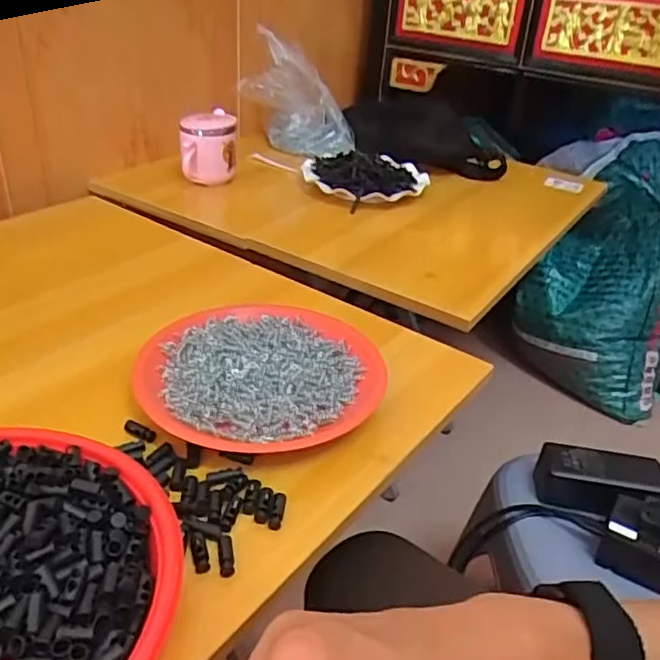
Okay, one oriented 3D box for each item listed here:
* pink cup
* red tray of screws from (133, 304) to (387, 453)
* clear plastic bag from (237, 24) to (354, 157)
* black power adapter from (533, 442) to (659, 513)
[{"bbox_3d":[-0.176,-0.266,0.912,0.078,0.091,0.076,-1,33,-9],"label":"pink cup"},{"bbox_3d":[-0.059,0.038,0.504,0.189,0.029,0.164,-25,44,-38],"label":"red tray of screws"},{"bbox_3d":[-0.059,-0.403,1.065,0.190,0.168,0.135,2,33,-5],"label":"clear plastic bag"},{"bbox_3d":[0.298,0.167,0.697,0.138,0.044,0.066,9,33,6],"label":"black power adapter"}]

